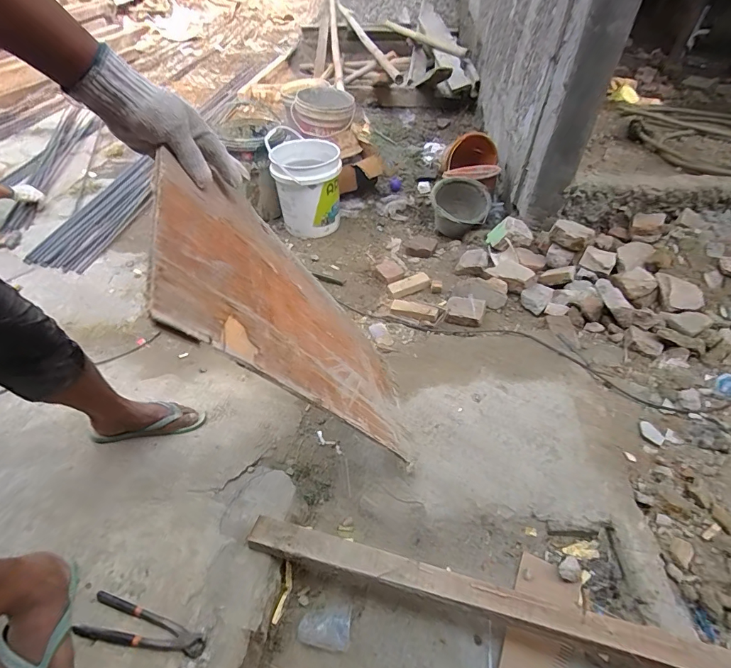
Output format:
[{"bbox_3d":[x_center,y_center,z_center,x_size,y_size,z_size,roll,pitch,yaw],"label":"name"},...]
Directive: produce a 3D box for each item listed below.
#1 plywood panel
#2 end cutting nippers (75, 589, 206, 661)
[{"bbox_3d":[-0.073,0.010,0.708,0.015,0.691,0.297,-24,56,13],"label":"plywood panel"},{"bbox_3d":[-0.367,0.493,0.675,0.214,0.022,0.065,10,24,12],"label":"end cutting nippers"}]

